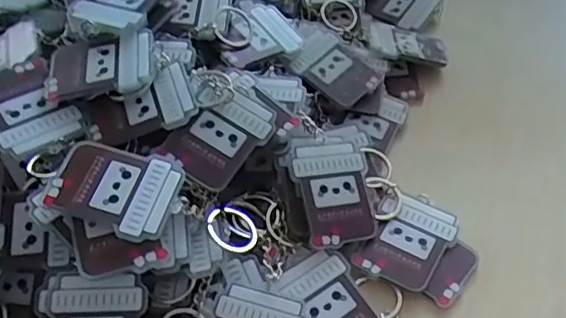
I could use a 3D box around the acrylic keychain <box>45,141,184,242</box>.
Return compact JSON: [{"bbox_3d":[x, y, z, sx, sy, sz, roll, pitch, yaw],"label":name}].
[{"bbox_3d":[-0.074,0.013,0.267,0.053,0.004,0.041,15,55,2],"label":"acrylic keychain"}]

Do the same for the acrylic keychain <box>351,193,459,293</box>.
[{"bbox_3d":[0.063,0.042,0.302,0.035,0.007,0.051,25,54,23],"label":"acrylic keychain"}]

